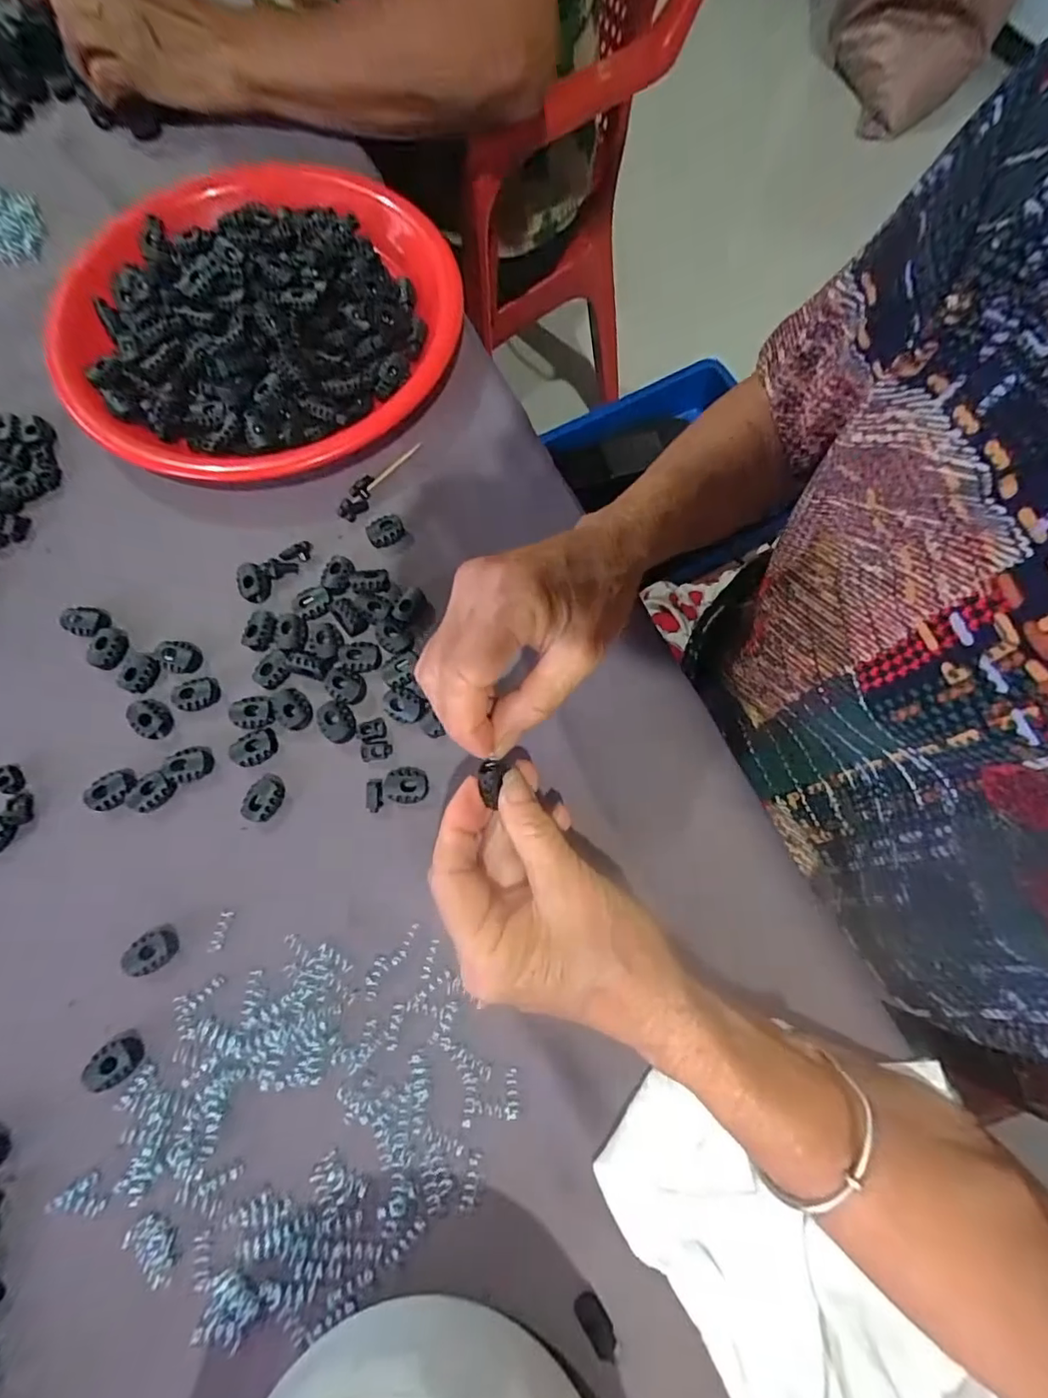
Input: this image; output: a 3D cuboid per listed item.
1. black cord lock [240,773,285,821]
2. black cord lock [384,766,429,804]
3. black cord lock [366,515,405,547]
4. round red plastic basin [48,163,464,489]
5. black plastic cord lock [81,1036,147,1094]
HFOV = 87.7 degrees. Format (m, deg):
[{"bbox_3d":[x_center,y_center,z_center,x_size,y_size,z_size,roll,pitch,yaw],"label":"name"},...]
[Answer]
[{"bbox_3d":[-0.134,0.051,0.281,0.019,0.007,0.024,23,74,5],"label":"black cord lock"},{"bbox_3d":[-0.061,0.045,0.283,0.022,0.005,0.020,10,73,2],"label":"black cord lock"},{"bbox_3d":[-0.083,-0.101,0.327,0.021,0.007,0.017,-24,75,-9],"label":"black cord lock"},{"bbox_3d":[-0.170,-0.251,0.359,0.251,0.035,0.255,0,73,-2],"label":"round red plastic basin"},{"bbox_3d":[-0.187,0.165,0.246,0.029,0.006,0.017,-31,76,-10],"label":"black plastic cord lock"}]

